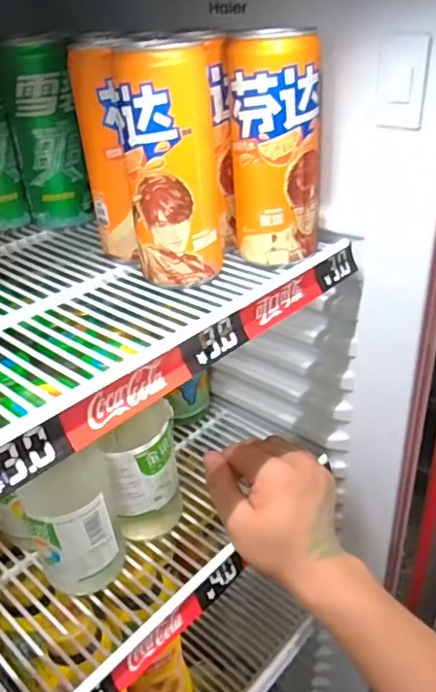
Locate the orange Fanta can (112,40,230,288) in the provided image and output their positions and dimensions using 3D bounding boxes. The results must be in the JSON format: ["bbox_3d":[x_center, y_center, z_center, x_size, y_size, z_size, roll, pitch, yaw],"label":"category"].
[{"bbox_3d":[-0.026,-0.116,0.362,0.056,0.138,0.060,-3,32,2],"label":"orange Fanta can"}]

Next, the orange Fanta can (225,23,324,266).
[{"bbox_3d":[0.040,-0.134,0.379,0.062,0.138,0.066,2,32,9],"label":"orange Fanta can"}]

